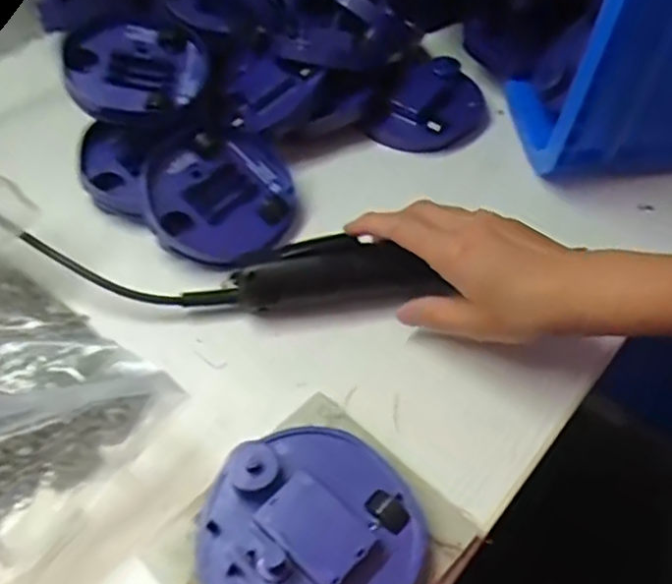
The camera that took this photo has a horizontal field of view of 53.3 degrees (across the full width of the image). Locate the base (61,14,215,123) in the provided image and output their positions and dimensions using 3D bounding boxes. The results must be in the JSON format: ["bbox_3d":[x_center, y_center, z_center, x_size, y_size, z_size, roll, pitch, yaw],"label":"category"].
[{"bbox_3d":[-0.156,-0.173,0.522,0.102,0.013,0.102,6,63,-11],"label":"base"}]

